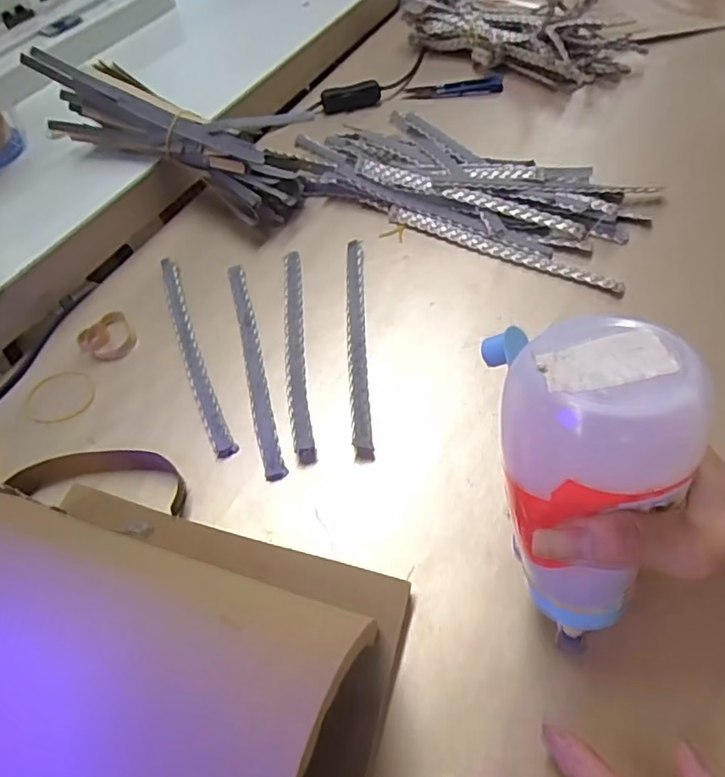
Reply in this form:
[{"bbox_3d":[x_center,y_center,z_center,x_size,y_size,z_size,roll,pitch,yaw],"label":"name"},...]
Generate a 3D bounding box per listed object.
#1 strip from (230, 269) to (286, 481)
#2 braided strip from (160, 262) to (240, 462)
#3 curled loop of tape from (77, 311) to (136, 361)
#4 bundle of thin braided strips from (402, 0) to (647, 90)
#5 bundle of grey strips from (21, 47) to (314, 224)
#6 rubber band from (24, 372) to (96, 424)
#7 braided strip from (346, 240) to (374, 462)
[{"bbox_3d":[-0.077,-0.022,0.400,0.014,0.007,0.191,-14,54,-6],"label":"strip"},{"bbox_3d":[-0.122,-0.029,0.411,0.016,0.006,0.190,-20,55,-10],"label":"braided strip"},{"bbox_3d":[-0.185,-0.038,0.421,0.036,0.013,0.038,-2,54,3],"label":"curled loop of tape"},{"bbox_3d":[0.165,-0.394,0.618,0.246,0.063,0.111,31,62,23],"label":"bundle of thin braided strips"},{"bbox_3d":[-0.161,-0.213,0.485,0.233,0.072,0.082,23,58,4],"label":"bundle of grey strips"},{"bbox_3d":[-0.208,0.005,0.397,0.046,0.004,0.044,-2,54,3],"label":"rubber band"},{"bbox_3d":[-0.004,-0.038,0.405,0.014,0.009,0.191,-4,54,1],"label":"braided strip"}]

